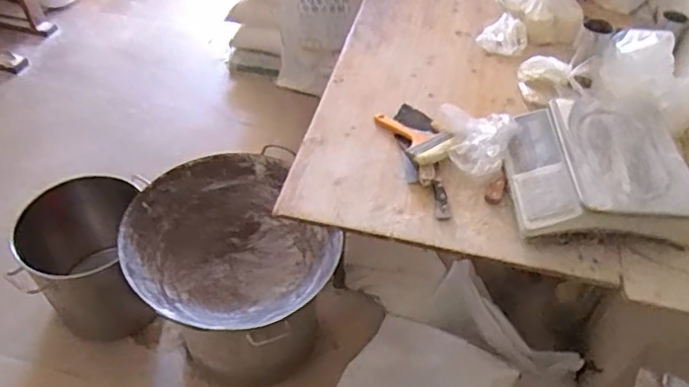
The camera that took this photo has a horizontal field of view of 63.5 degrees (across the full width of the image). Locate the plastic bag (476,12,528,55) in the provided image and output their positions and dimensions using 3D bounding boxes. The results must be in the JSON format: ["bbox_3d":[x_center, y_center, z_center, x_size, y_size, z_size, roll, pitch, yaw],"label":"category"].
[{"bbox_3d":[0.423,-0.429,1.483,0.129,0.053,0.129,16,49,12],"label":"plastic bag"}]

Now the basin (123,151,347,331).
[{"bbox_3d":[-0.286,0.152,1.397,0.451,0.191,0.464,1,47,-1],"label":"basin"}]

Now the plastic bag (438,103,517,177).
[{"bbox_3d":[0.279,-0.110,1.176,0.146,0.069,0.192,1,47,-1],"label":"plastic bag"}]

